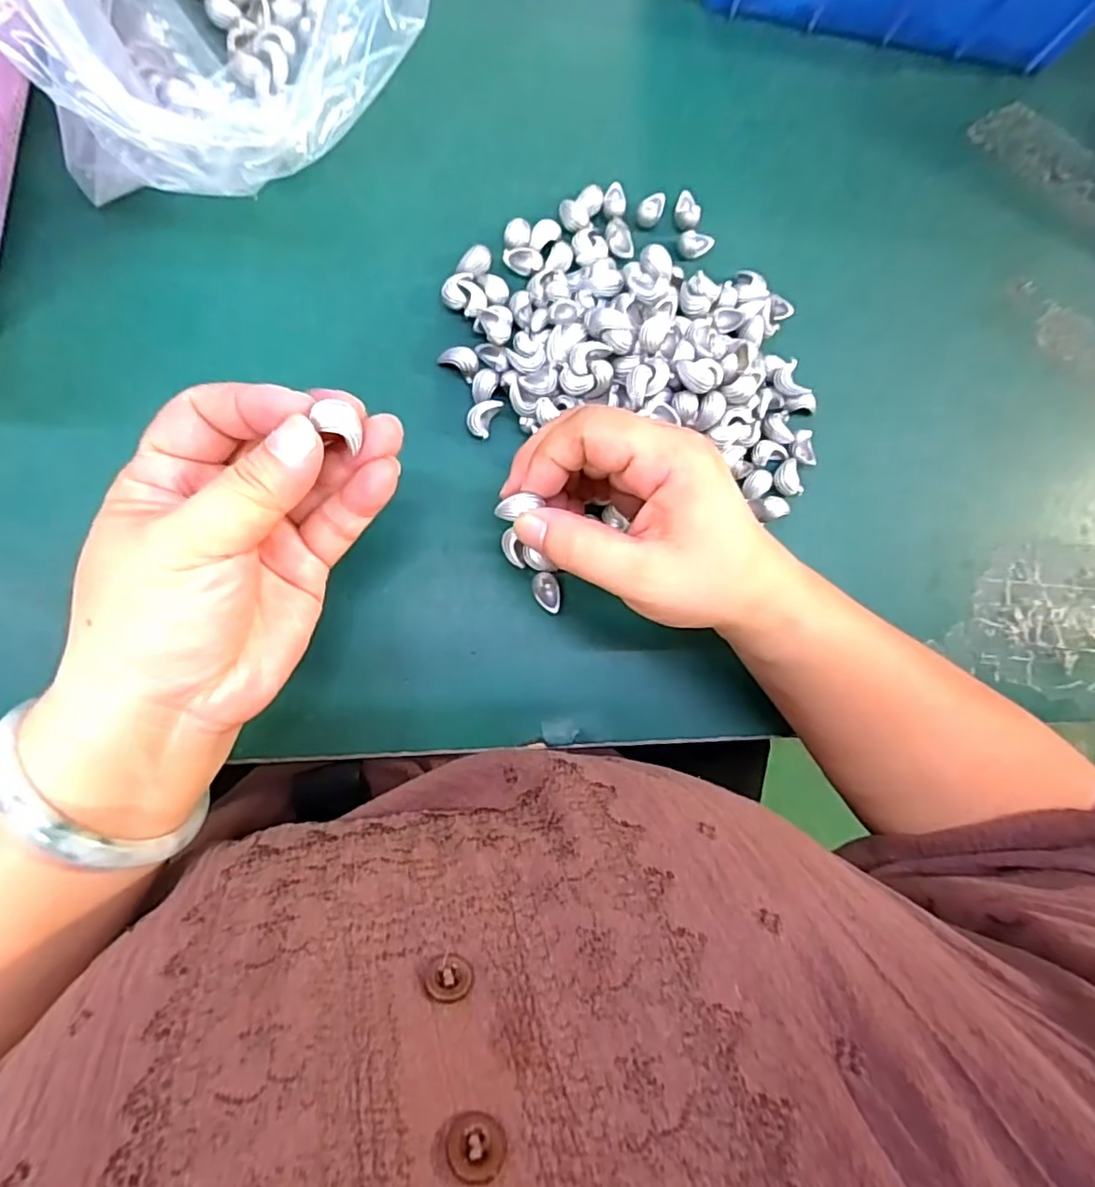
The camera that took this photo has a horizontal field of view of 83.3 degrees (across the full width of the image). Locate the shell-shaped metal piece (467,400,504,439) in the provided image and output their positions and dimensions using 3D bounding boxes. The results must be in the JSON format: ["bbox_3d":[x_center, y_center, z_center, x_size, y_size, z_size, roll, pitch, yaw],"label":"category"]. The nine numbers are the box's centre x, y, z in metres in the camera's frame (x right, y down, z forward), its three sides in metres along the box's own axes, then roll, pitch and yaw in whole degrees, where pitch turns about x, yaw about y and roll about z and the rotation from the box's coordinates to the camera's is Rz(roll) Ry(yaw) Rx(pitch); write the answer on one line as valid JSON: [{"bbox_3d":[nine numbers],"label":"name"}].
[{"bbox_3d":[-0.032,-0.087,0.302,0.013,0.010,0.019,24,83,-7],"label":"shell-shaped metal piece"}]

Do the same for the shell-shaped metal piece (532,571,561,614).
[{"bbox_3d":[0.000,0.000,0.300,0.013,0.006,0.021,-16,89,-10],"label":"shell-shaped metal piece"}]

